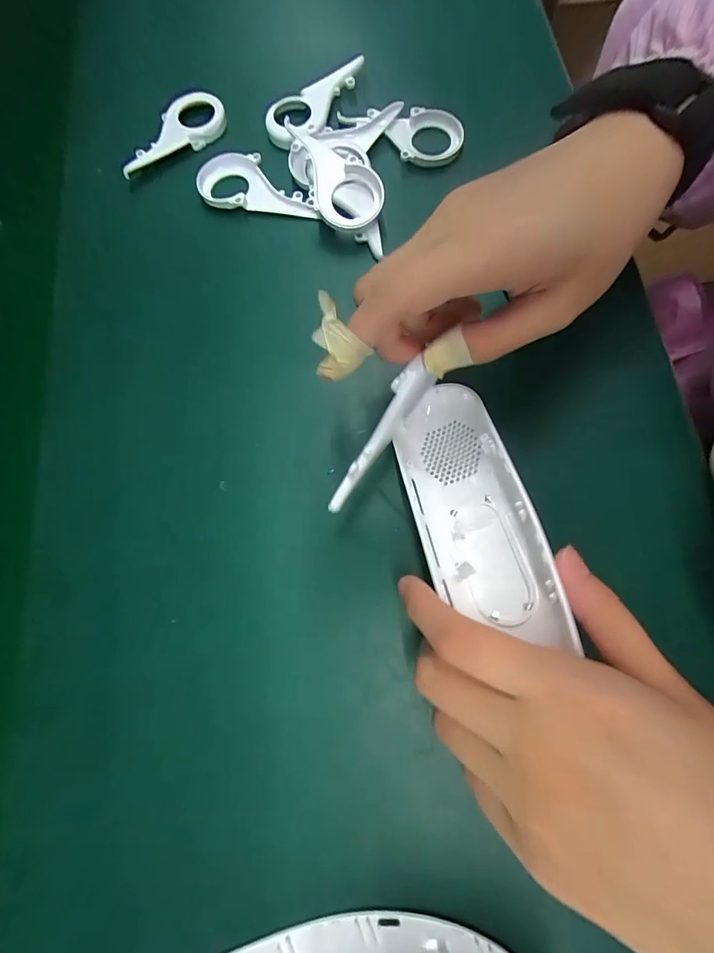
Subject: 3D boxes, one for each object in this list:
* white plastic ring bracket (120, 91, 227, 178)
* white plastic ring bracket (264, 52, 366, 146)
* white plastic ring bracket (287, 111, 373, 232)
[{"bbox_3d":[-0.144,-0.265,0.318,0.089,0.013,0.052,-30,74,-7],"label":"white plastic ring bracket"},{"bbox_3d":[-0.036,-0.289,0.317,0.046,0.016,0.087,24,75,9],"label":"white plastic ring bracket"},{"bbox_3d":[0.000,-0.215,0.286,0.080,0.022,0.098,-12,73,-2],"label":"white plastic ring bracket"}]

